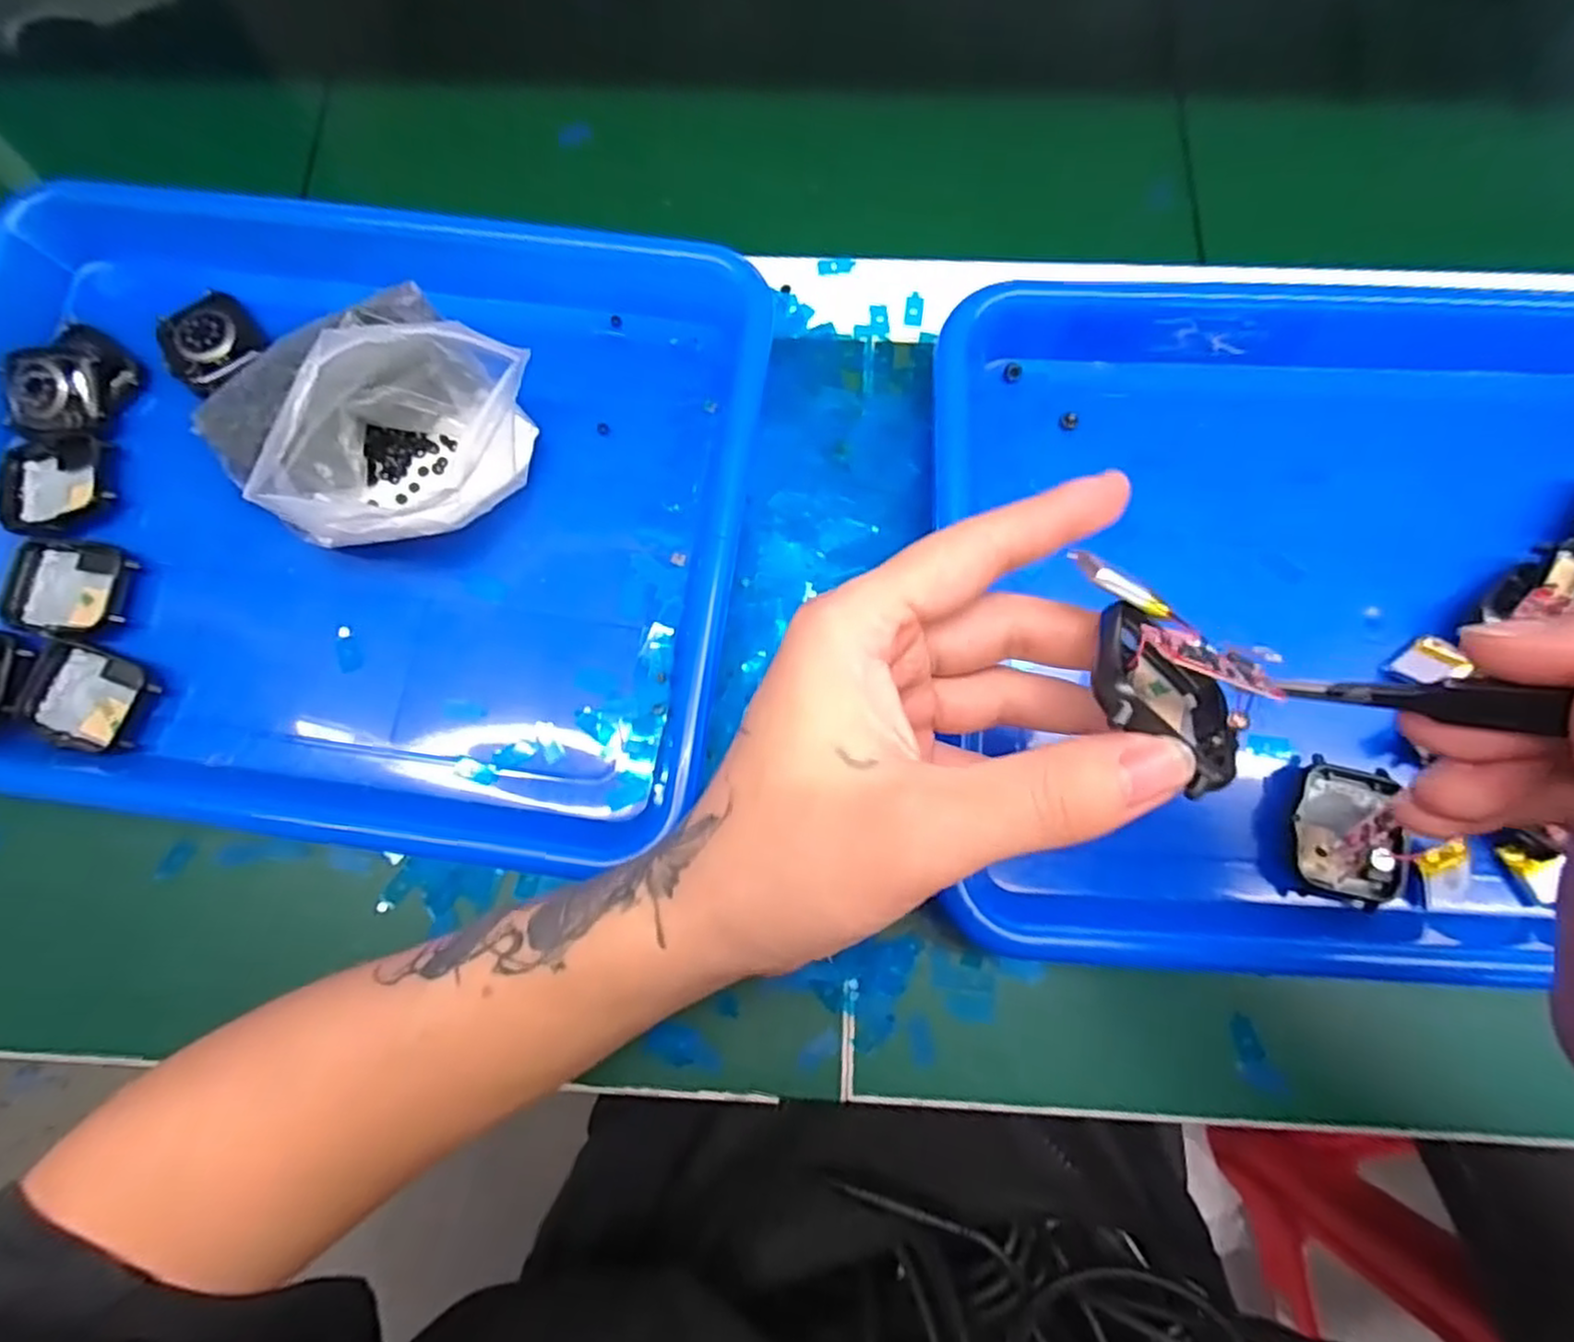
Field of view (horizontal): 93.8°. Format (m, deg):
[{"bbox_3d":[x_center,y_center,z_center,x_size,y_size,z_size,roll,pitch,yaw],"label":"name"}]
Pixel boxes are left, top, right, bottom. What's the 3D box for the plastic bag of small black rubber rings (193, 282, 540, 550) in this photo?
[{"bbox_3d":[-0.148,-0.095,0.268,0.084,0.075,0.095,35,81,6],"label":"plastic bag of small black rubber rings"}]

